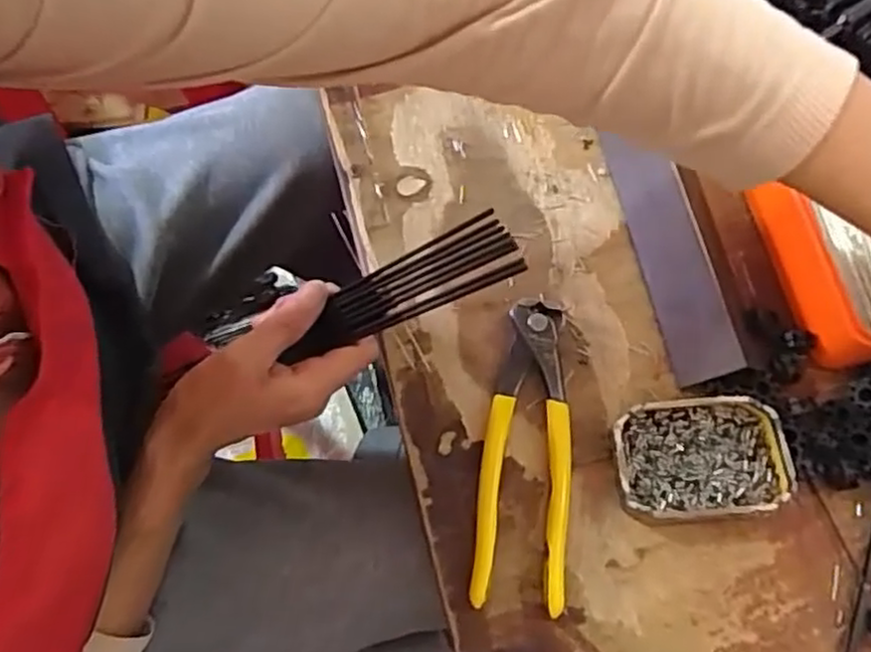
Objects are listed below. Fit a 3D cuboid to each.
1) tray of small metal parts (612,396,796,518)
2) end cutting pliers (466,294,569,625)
[{"bbox_3d":[0.141,0.071,0.382,0.088,0.021,0.060,-3,70,-1],"label":"tray of small metal parts"},{"bbox_3d":[0.050,0.066,0.386,0.047,0.012,0.162,7,70,2],"label":"end cutting pliers"}]

